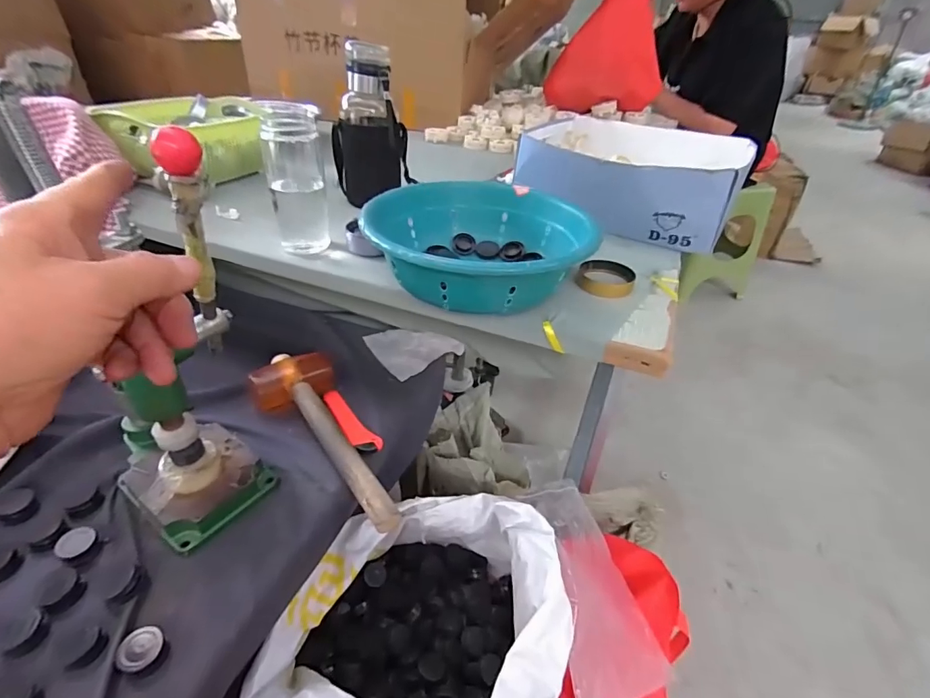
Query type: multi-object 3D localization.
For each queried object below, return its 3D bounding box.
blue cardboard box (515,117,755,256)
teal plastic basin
[{"bbox_3d":[0.271,-0.295,0.776,0.334,0.112,0.276,21,38,20],"label":"blue cardboard box"},{"bbox_3d":[0.023,-0.117,0.537,0.226,0.082,0.244,4,35,-3],"label":"teal plastic basin"}]

